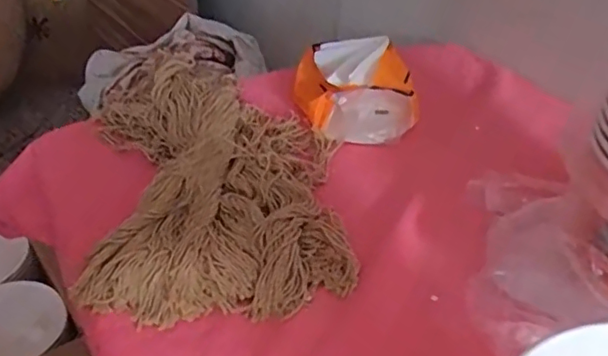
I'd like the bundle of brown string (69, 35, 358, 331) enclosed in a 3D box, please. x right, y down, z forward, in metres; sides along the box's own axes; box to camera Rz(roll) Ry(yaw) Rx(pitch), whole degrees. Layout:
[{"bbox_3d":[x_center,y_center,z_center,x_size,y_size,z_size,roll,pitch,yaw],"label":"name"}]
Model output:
[{"bbox_3d":[-0.085,-0.018,0.553,0.227,0.050,0.345,-6,39,-9],"label":"bundle of brown string"}]

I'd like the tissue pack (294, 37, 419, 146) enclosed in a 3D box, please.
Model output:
[{"bbox_3d":[0.054,-0.109,0.654,0.115,0.074,0.146,-7,39,-10],"label":"tissue pack"}]

